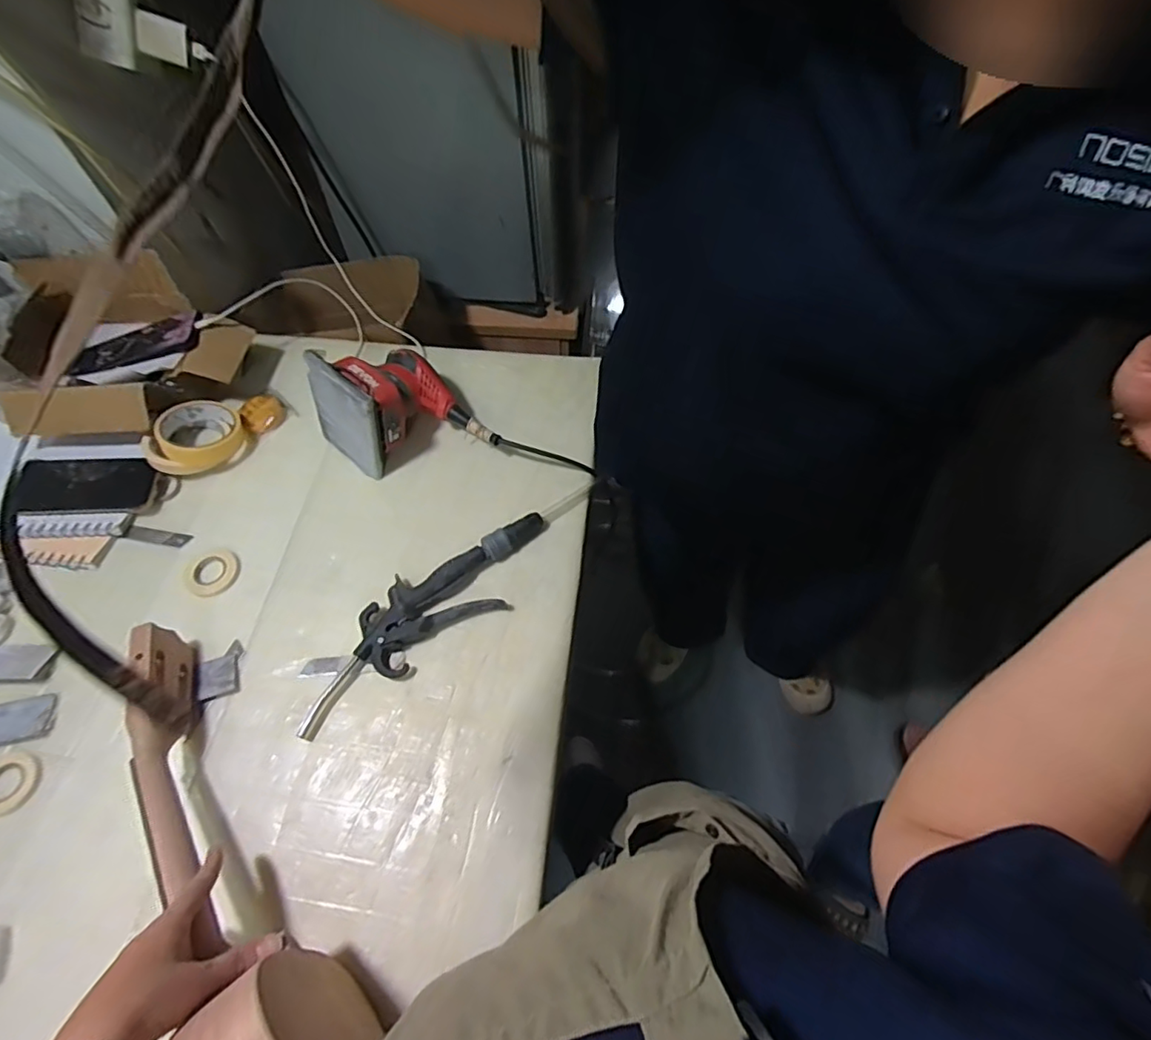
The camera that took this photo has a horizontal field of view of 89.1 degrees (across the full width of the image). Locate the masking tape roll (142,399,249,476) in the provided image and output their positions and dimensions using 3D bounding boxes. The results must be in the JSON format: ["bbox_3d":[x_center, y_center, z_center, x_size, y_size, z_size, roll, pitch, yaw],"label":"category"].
[{"bbox_3d":[-0.470,-0.103,0.718,0.091,0.057,0.106,40,68,21],"label":"masking tape roll"}]

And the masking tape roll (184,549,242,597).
[{"bbox_3d":[-0.405,0.058,0.652,0.055,0.010,0.057,-1,60,1],"label":"masking tape roll"}]

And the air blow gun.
[{"bbox_3d":[-0.154,0.096,0.613,0.305,0.025,0.083,-32,64,-16],"label":"air blow gun"}]

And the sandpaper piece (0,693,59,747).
[{"bbox_3d":[-0.556,0.200,0.578,0.079,0.006,0.042,-13,61,-6],"label":"sandpaper piece"}]

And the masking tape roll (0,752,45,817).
[{"bbox_3d":[-0.526,0.246,0.545,0.049,0.008,0.055,7,61,5],"label":"masking tape roll"}]

